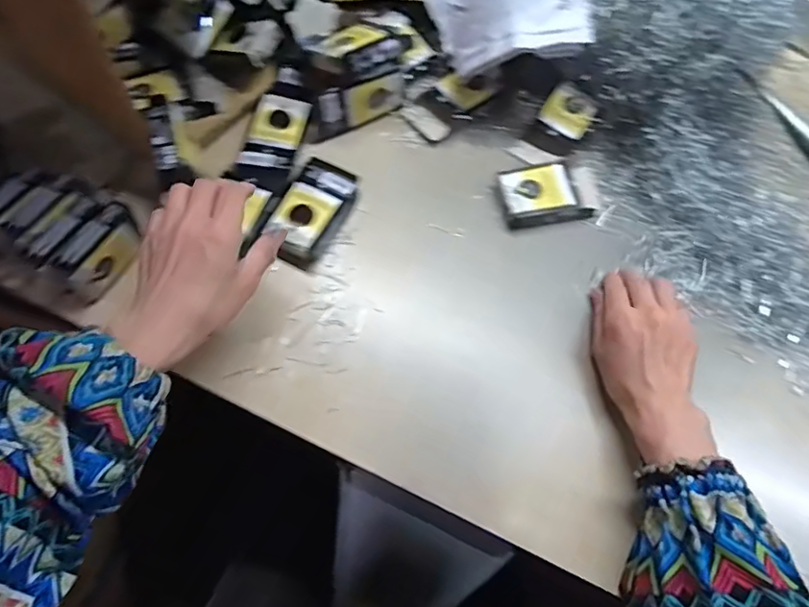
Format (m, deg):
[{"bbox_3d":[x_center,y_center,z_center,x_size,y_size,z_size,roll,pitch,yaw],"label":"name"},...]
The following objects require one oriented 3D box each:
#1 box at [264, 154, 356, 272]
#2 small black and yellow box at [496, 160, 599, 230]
[{"bbox_3d":[-0.086,-0.086,0.507,0.054,0.025,0.111,22,67,6],"label":"box"},{"bbox_3d":[0.144,-0.111,0.537,0.097,0.017,0.060,-10,67,-8],"label":"small black and yellow box"}]

